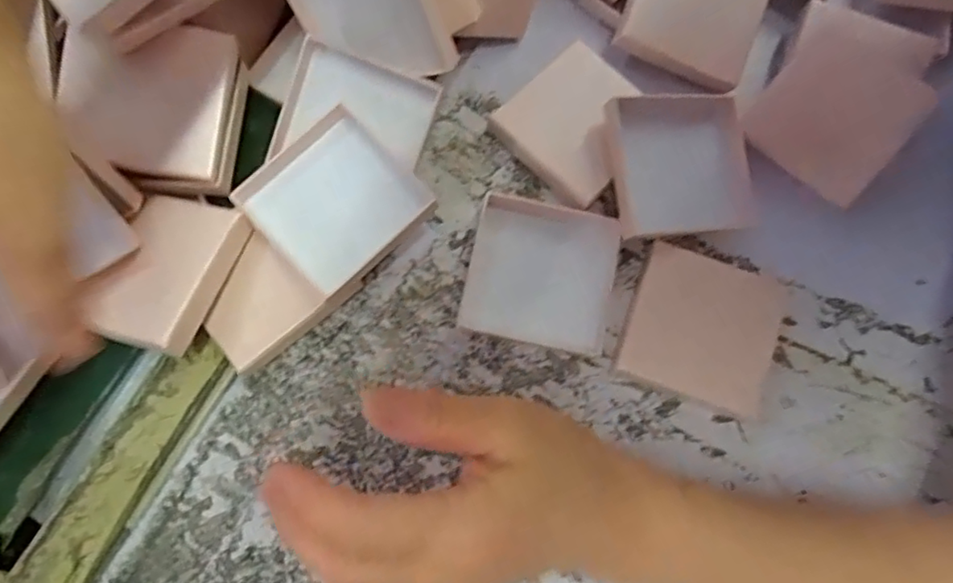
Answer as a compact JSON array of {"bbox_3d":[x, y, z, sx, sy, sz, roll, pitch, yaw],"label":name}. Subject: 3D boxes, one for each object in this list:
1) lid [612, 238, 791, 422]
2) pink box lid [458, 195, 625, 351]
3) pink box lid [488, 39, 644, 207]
[{"bbox_3d":[0.120,0.018,0.319,0.079,0.017,0.074,17,75,3],"label":"lid"},{"bbox_3d":[0.035,-0.010,0.325,0.075,0.012,0.076,11,75,1],"label":"pink box lid"},{"bbox_3d":[0.058,-0.096,0.343,0.072,0.017,0.072,-43,80,-12],"label":"pink box lid"}]

